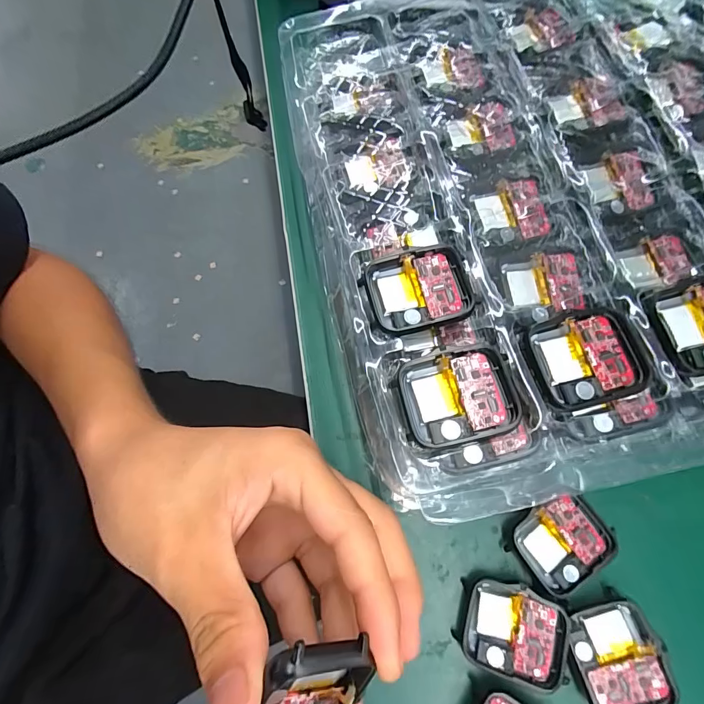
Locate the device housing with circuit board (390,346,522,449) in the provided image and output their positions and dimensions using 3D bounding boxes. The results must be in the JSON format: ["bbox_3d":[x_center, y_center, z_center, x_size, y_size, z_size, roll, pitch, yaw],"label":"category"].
[{"bbox_3d":[0.042,0.017,0.157,0.044,0.010,0.037,-13,72,-2],"label":"device housing with circuit board"}]

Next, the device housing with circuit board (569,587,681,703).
[{"bbox_3d":[0.119,0.138,0.173,0.037,0.010,0.044,-19,73,-4],"label":"device housing with circuit board"}]

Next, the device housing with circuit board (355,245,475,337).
[{"bbox_3d":[0.030,-0.027,0.173,0.044,0.013,0.038,-13,73,-2],"label":"device housing with circuit board"}]

